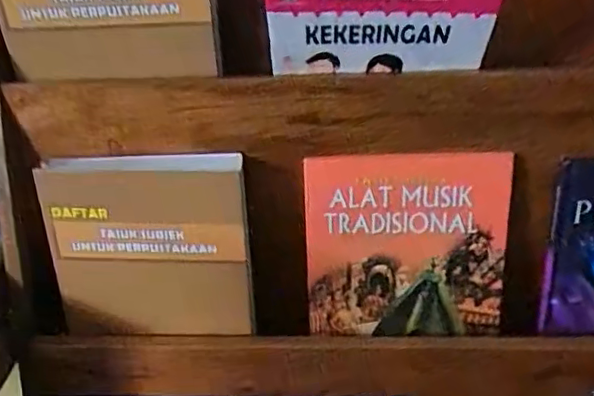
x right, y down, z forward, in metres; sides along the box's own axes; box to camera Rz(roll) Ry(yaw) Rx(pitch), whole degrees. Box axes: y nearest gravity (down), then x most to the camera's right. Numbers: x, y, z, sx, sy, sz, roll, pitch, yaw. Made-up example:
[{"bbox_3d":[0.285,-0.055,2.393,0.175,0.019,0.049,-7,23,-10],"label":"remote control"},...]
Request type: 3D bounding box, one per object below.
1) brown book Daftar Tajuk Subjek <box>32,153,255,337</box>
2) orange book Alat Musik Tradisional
[{"bbox_3d":[-0.157,0.055,0.623,0.206,0.193,0.026,-1,19,6],"label":"brown book Daftar Tajuk Subjek"},{"bbox_3d":[0.116,0.056,0.627,0.208,0.201,0.008,-1,20,4],"label":"orange book Alat Musik Tradisional"}]

